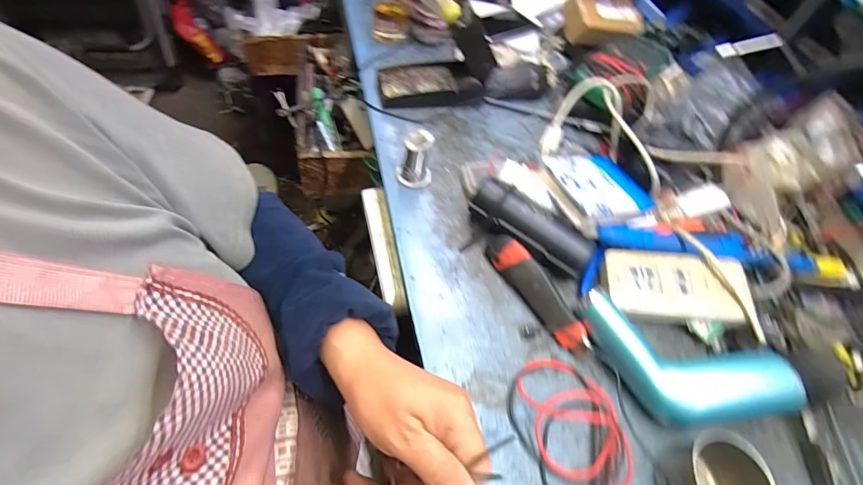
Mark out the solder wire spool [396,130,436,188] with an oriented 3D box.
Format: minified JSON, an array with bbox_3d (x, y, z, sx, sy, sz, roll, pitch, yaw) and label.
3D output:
[{"bbox_3d":[-0.020,-0.106,0.504,0.044,0.065,0.039,3,56,-9],"label":"solder wire spool"}]

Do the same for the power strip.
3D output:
[{"bbox_3d":[0.272,0.049,0.447,0.147,0.036,0.081,7,56,-6],"label":"power strip"}]

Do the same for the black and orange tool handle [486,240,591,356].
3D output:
[{"bbox_3d":[0.119,0.055,0.436,0.032,0.032,0.146,-24,64,-23],"label":"black and orange tool handle"}]

